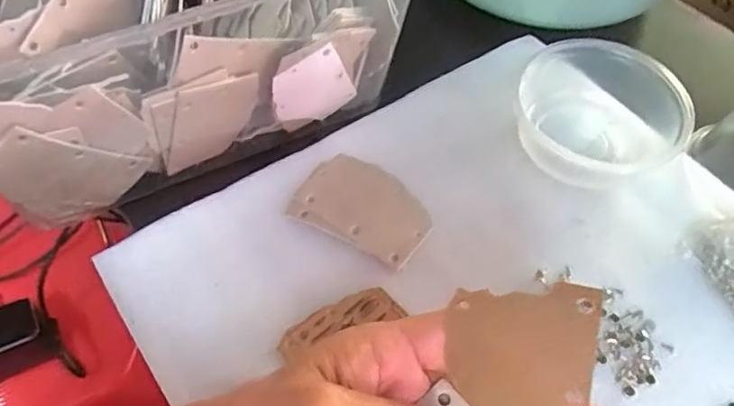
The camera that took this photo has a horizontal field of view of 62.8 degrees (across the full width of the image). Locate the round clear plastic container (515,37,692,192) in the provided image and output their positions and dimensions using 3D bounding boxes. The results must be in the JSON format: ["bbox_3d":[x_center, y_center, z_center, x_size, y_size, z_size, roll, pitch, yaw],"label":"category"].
[{"bbox_3d":[0.158,-0.059,0.411,0.111,0.054,0.091,31,60,18],"label":"round clear plastic container"}]

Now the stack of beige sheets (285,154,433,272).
[{"bbox_3d":[-0.001,0.001,0.389,0.086,0.009,0.059,25,58,14],"label":"stack of beige sheets"}]

